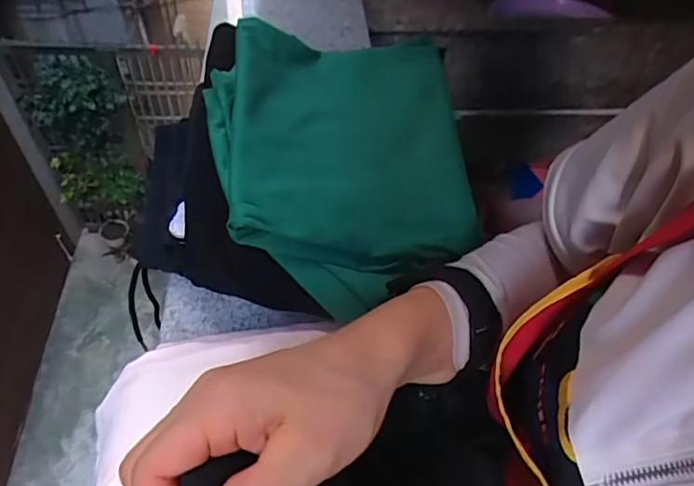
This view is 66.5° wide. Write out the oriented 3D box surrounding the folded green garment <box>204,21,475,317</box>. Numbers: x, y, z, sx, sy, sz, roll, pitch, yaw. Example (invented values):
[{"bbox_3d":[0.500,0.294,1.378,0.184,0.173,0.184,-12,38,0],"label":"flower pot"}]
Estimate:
[{"bbox_3d":[-0.003,-0.077,0.397,0.183,0.066,0.241,2,51,-3],"label":"folded green garment"}]

